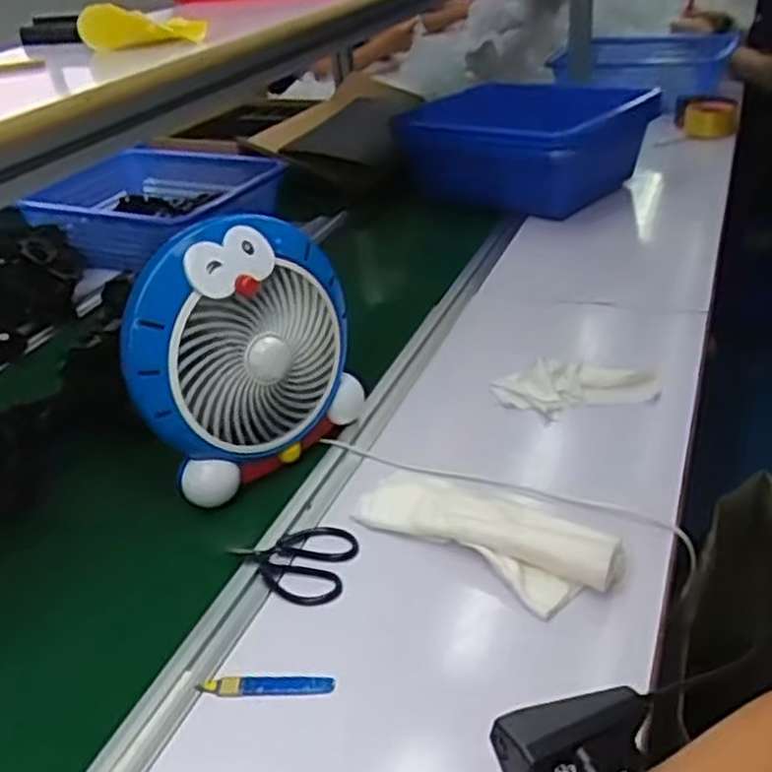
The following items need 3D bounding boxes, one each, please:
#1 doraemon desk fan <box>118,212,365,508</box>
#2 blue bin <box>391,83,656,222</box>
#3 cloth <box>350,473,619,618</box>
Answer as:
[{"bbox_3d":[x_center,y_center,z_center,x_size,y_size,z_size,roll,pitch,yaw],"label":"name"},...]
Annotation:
[{"bbox_3d":[-0.139,-0.034,0.763,0.229,0.234,0.099,-26,37,-29],"label":"doraemon desk fan"},{"bbox_3d":[0.244,-0.402,1.364,0.309,0.164,0.386,22,42,37],"label":"blue bin"},{"bbox_3d":[0.082,0.122,0.667,0.221,0.034,0.081,19,40,34],"label":"cloth"}]

